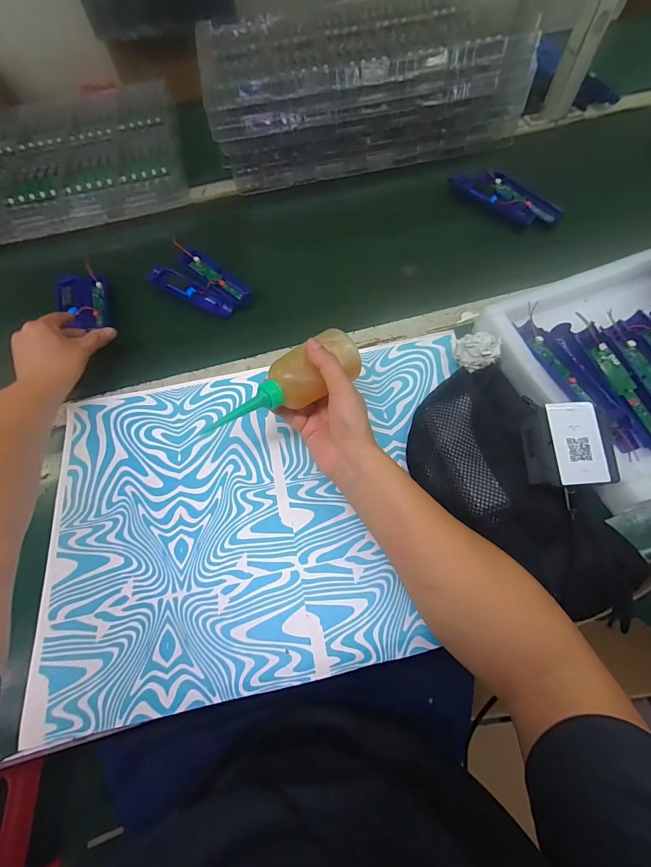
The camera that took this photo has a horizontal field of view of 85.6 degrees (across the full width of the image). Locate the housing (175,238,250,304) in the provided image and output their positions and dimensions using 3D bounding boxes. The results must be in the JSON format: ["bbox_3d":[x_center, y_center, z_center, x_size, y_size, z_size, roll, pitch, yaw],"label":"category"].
[{"bbox_3d":[-0.186,-0.261,0.577,0.178,0.024,0.042,37,71,19],"label":"housing"}]

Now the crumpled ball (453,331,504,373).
[{"bbox_3d":[0.196,-0.105,0.462,0.053,0.052,0.045,29,69,16],"label":"crumpled ball"}]

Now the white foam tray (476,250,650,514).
[{"bbox_3d":[0.409,-0.103,0.437,0.350,0.066,0.303,-20,65,-7],"label":"white foam tray"}]

